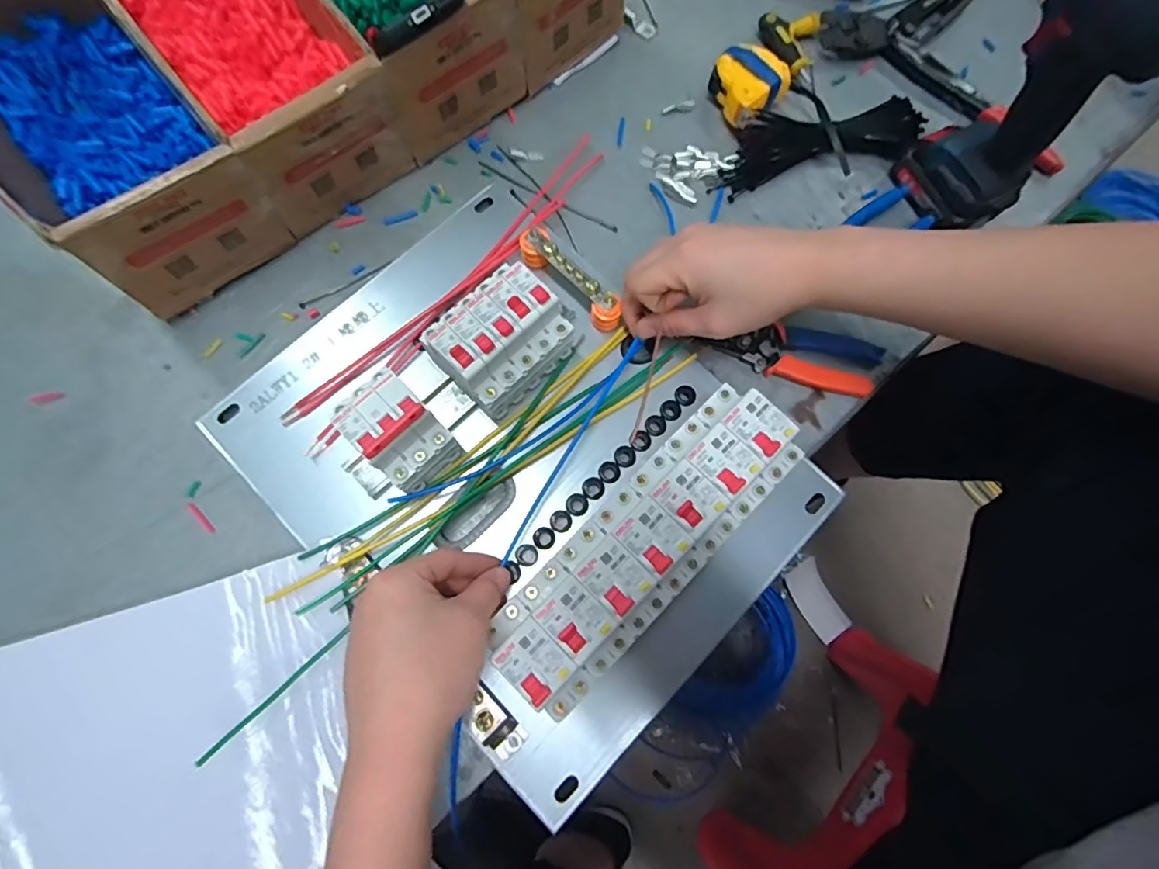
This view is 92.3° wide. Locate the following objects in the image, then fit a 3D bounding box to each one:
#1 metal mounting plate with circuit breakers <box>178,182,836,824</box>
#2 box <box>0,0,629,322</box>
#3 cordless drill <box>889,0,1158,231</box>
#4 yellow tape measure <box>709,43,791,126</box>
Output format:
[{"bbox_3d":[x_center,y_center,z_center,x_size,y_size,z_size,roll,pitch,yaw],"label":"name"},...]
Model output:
[{"bbox_3d":[-0.039,0.004,0.413,0.402,0.080,0.338,43,77,10],"label":"metal mounting plate with circuit breakers"},{"bbox_3d":[-0.246,-0.374,0.490,0.535,0.120,0.321,-38,78,-11],"label":"box"},{"bbox_3d":[0.339,-0.292,0.438,0.071,0.218,0.174,-19,75,-7],"label":"cordless drill"},{"bbox_3d":[0.156,-0.333,0.531,0.067,0.032,0.070,42,77,10],"label":"yellow tape measure"}]

